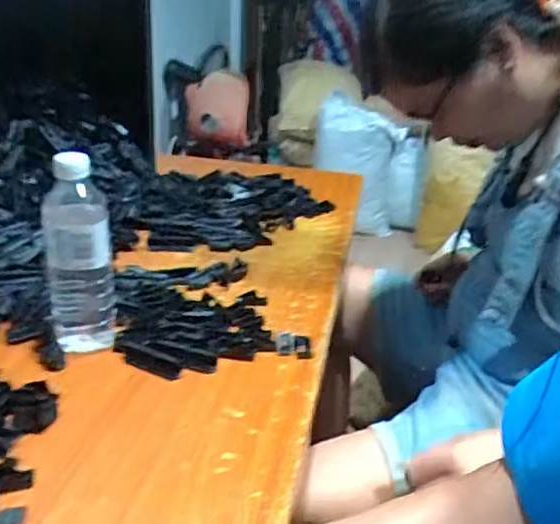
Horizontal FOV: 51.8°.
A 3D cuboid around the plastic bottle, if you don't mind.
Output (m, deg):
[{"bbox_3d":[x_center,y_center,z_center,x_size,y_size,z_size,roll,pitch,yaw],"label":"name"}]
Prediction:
[{"bbox_3d":[-0.212,-0.010,0.610,0.065,0.199,0.061,-6,27,-19],"label":"plastic bottle"}]

